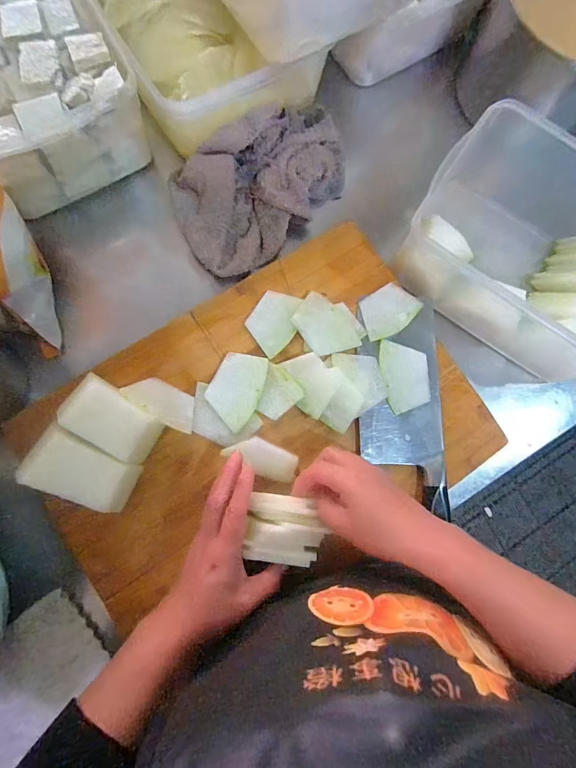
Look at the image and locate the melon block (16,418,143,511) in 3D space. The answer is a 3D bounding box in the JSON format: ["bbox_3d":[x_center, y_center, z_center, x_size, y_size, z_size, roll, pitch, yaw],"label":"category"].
[{"bbox_3d":[-0.182,0.078,0.347,0.080,0.055,0.052,25,81,-2],"label":"melon block"}]

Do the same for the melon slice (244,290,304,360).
[{"bbox_3d":[-0.014,-0.068,0.410,0.050,0.004,0.069,33,81,-1],"label":"melon slice"}]

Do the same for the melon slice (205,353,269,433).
[{"bbox_3d":[-0.053,0.005,0.395,0.052,0.006,0.078,27,81,-2],"label":"melon slice"}]

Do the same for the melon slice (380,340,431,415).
[{"bbox_3d":[0.127,-0.010,0.409,0.048,0.007,0.077,-7,84,-6],"label":"melon slice"}]

